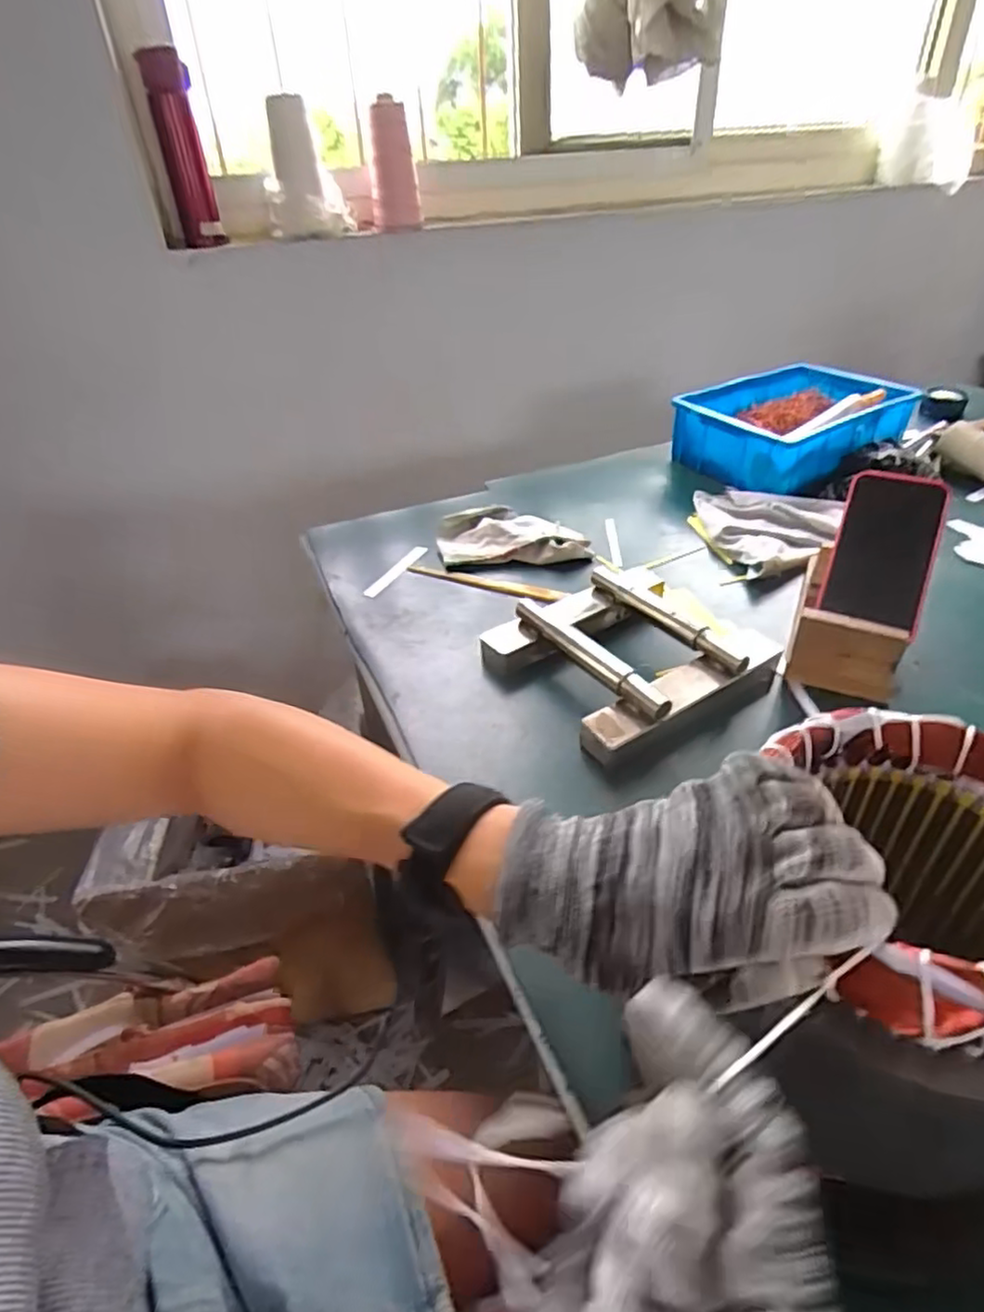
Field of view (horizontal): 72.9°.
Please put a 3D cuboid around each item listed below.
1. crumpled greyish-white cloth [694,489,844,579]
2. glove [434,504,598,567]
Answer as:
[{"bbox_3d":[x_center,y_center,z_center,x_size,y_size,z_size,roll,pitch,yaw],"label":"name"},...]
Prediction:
[{"bbox_3d":[0.298,-0.139,0.767,0.173,0.036,0.191,20,42,27],"label":"crumpled greyish-white cloth"},{"bbox_3d":[0.025,-0.138,0.771,0.168,0.030,0.093,-1,37,2],"label":"glove"}]

